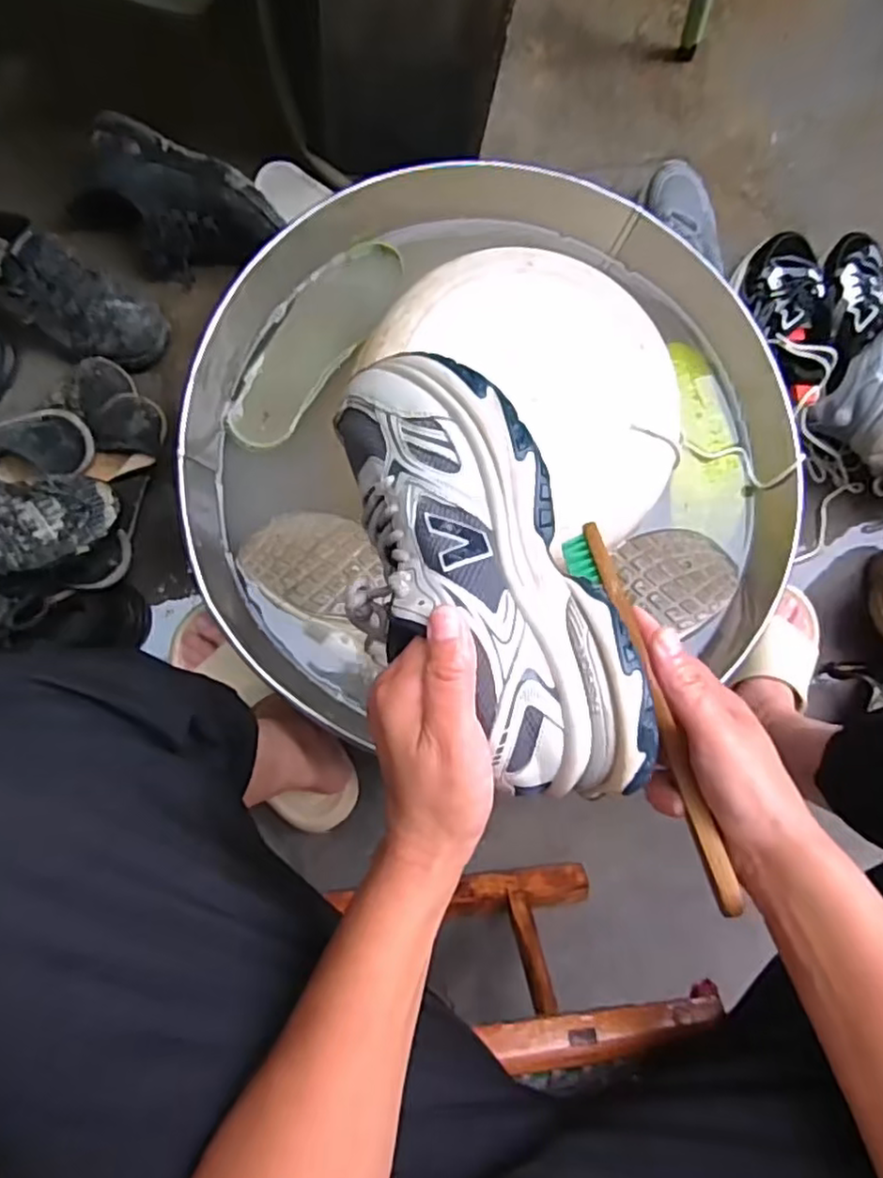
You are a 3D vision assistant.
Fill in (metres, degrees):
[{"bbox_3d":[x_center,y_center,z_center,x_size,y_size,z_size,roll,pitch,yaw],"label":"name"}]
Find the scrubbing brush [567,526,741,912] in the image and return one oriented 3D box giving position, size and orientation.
[{"bbox_3d":[0.117,0.057,0.389,0.022,0.020,0.242,-8,56,-8],"label":"scrubbing brush"}]

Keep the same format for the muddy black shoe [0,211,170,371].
[{"bbox_3d":[-0.423,-0.334,0.734,0.235,0.098,0.101,30,82,-4],"label":"muddy black shoe"}]

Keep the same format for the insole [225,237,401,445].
[{"bbox_3d":[-0.133,-0.255,0.684,0.078,0.011,0.247,33,81,-4],"label":"insole"}]

